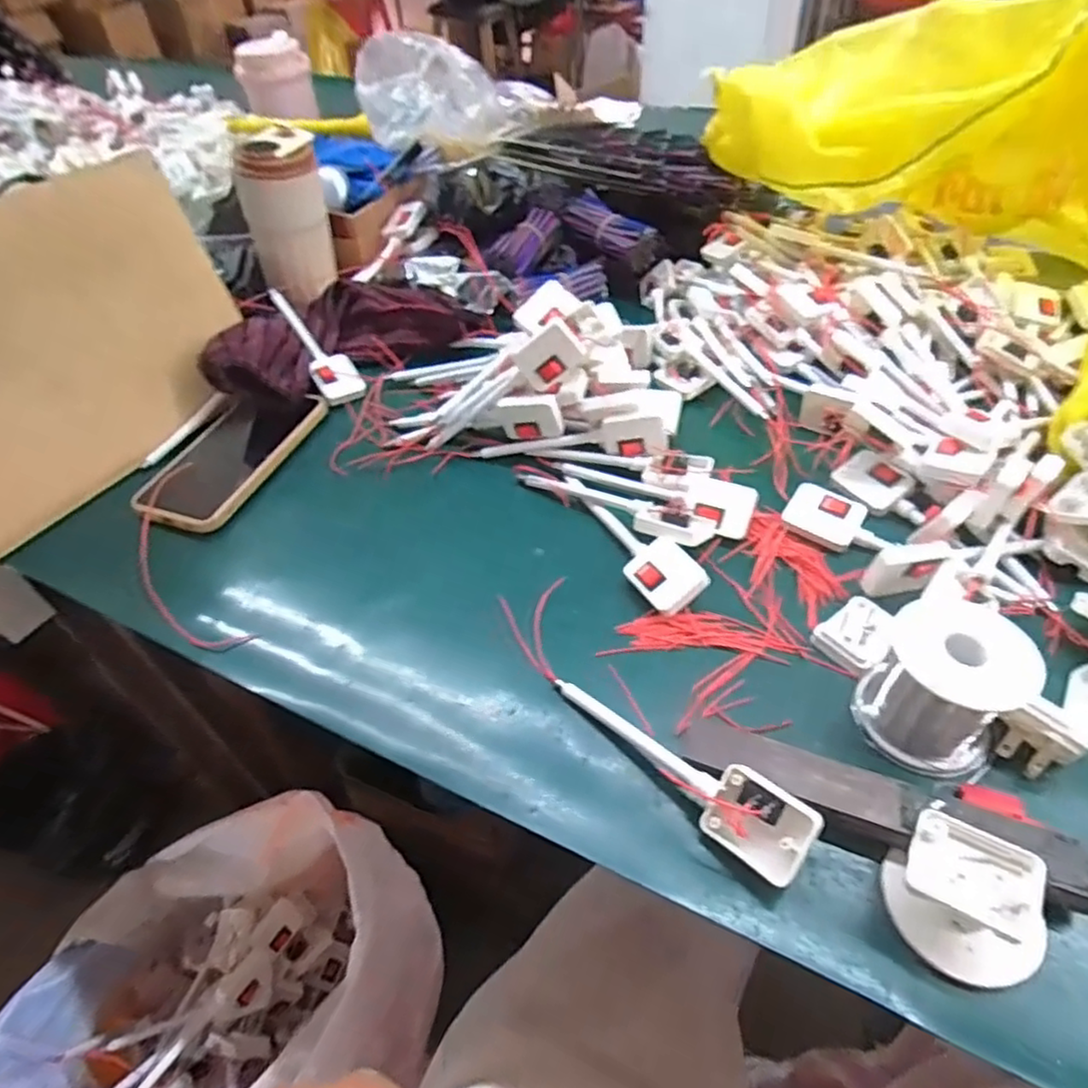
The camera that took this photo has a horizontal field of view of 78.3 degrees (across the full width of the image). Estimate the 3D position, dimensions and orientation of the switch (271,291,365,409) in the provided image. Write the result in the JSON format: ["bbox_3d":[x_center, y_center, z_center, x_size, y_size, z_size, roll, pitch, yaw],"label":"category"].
[{"bbox_3d":[-0.199,-0.170,0.577,0.040,0.011,0.123,-33,78,-24],"label":"switch"}]

